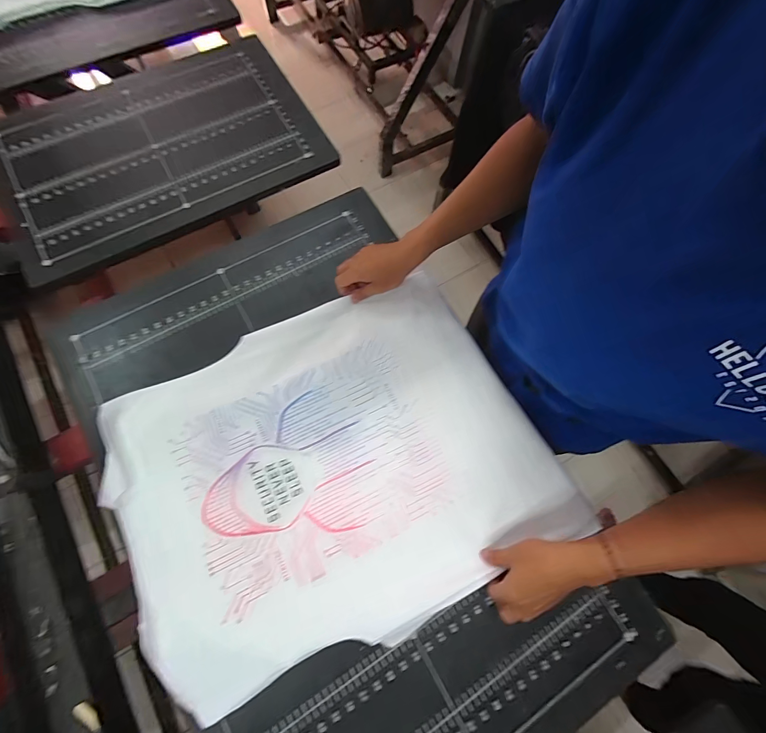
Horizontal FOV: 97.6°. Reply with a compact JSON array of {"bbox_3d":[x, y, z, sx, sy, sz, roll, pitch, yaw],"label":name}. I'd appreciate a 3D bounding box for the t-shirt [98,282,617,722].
[{"bbox_3d":[-0.069,0.142,0.495,0.581,0.026,0.463,-26,76,-9],"label":"t-shirt"}]

